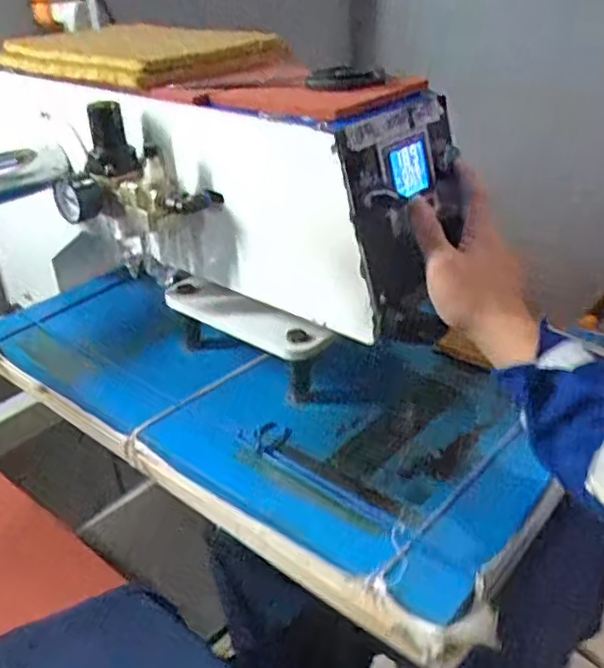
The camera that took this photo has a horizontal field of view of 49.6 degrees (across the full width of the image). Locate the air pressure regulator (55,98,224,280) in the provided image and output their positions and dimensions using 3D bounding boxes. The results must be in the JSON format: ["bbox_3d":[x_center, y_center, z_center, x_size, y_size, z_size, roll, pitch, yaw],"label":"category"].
[{"bbox_3d":[-0.146,-0.116,0.573,0.138,0.149,0.056,10,33,21],"label":"air pressure regulator"}]

